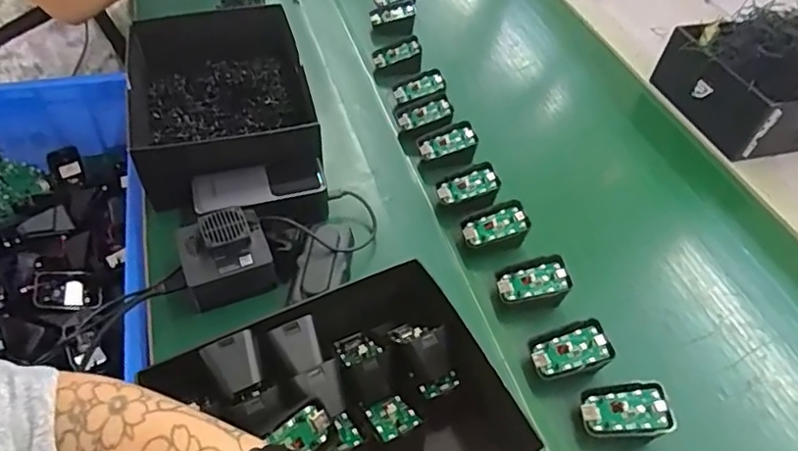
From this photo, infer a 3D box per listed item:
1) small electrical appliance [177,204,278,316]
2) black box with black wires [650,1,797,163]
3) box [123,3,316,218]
[{"bbox_3d":[-0.164,0.032,0.542,0.080,0.061,0.076,-17,50,-18],"label":"small electrical appliance"},{"bbox_3d":[0.510,-0.209,0.771,0.240,0.145,0.192,-10,50,-15],"label":"black box with black wires"},{"bbox_3d":[-0.208,-0.140,0.674,0.201,0.097,0.248,-9,48,-11],"label":"box"}]

